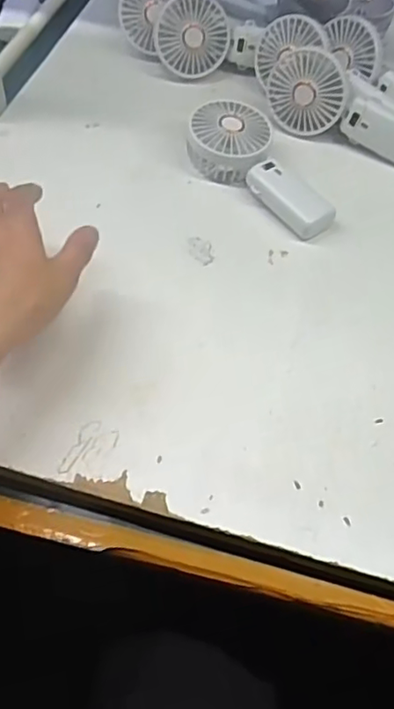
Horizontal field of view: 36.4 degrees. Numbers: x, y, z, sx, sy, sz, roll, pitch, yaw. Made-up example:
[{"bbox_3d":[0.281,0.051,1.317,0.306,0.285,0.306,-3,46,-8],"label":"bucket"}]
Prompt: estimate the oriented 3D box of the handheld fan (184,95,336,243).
[{"bbox_3d":[0.062,-0.188,0.616,0.084,0.056,0.180,-26,60,-23],"label":"handheld fan"}]

